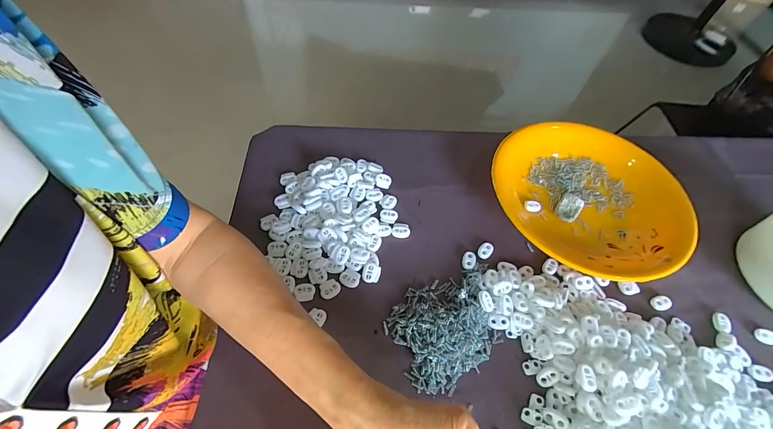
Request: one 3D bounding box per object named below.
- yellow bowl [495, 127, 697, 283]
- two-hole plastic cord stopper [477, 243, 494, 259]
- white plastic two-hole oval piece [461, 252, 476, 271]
[{"bbox_3d":[0.267,-0.024,0.439,0.241,0.038,0.229,2,56,-4],"label":"yellow bowl"},{"bbox_3d":[0.119,0.042,0.400,0.015,0.004,0.021,37,61,18],"label":"two-hole plastic cord stopper"},{"bbox_3d":[0.096,0.054,0.393,0.016,0.004,0.022,18,57,7],"label":"white plastic two-hole oval piece"}]

